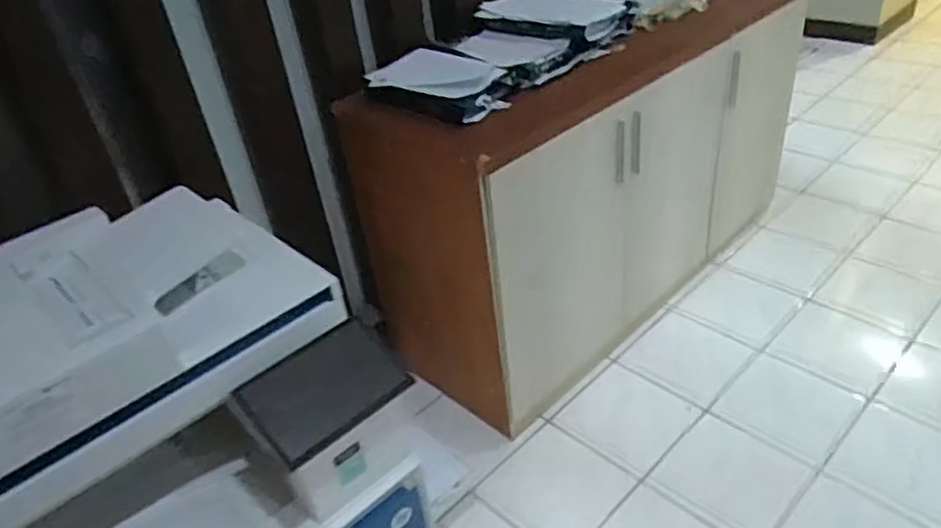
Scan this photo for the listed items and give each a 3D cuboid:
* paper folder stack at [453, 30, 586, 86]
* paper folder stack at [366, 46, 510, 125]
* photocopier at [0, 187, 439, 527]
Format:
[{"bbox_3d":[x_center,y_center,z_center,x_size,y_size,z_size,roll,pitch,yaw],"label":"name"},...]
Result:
[{"bbox_3d":[0.113,-0.542,1.766,0.233,0.052,0.316,-25,39,-22],"label":"paper folder stack"},{"bbox_3d":[-0.067,-0.439,1.672,0.367,0.069,0.231,23,46,36],"label":"paper folder stack"},{"bbox_3d":[-0.503,0.405,1.260,0.635,0.848,0.559,22,45,35],"label":"photocopier"}]

